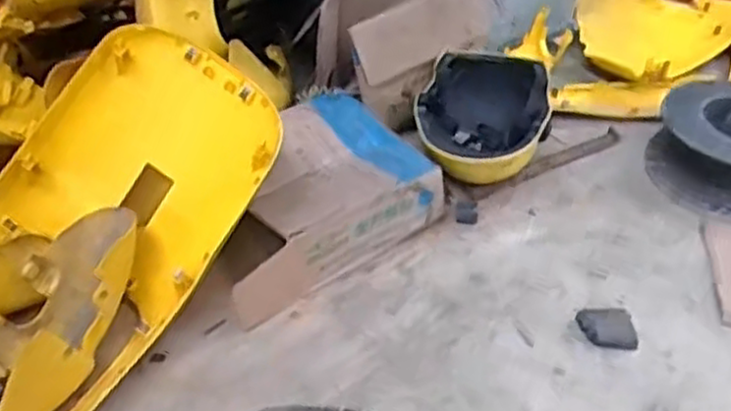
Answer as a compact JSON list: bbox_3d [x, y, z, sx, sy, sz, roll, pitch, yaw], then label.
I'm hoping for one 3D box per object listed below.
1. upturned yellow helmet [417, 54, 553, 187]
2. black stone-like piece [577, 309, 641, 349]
[{"bbox_3d":[0.191,-0.137,1.256,0.209,0.139,0.191,12,44,10],"label":"upturned yellow helmet"},{"bbox_3d":[0.329,0.167,1.039,0.077,0.022,0.055,4,43,1],"label":"black stone-like piece"}]

